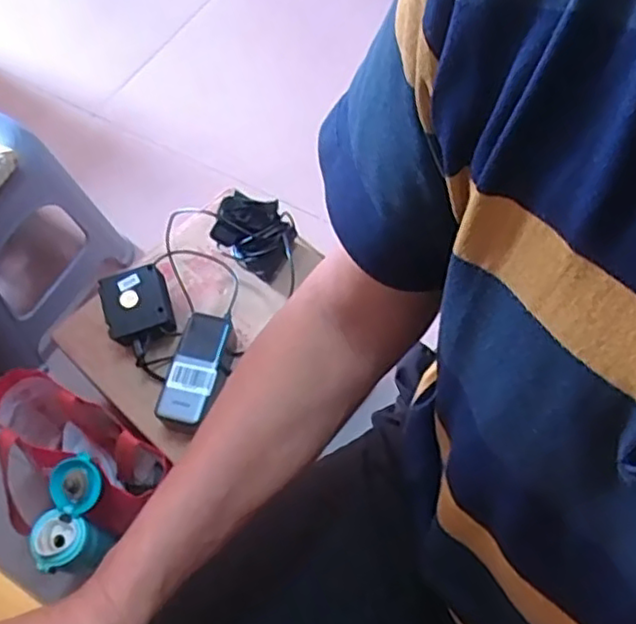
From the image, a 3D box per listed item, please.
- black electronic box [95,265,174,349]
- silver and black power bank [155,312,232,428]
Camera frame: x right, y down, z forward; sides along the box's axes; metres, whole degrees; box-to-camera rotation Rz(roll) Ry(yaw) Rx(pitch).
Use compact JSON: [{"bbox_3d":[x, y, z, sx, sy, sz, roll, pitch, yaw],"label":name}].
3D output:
[{"bbox_3d":[-0.215,-0.008,0.807,0.077,0.036,0.080,-17,77,-1],"label":"black electronic box"},{"bbox_3d":[-0.138,0.064,0.758,0.053,0.027,0.131,11,62,9],"label":"silver and black power bank"}]

